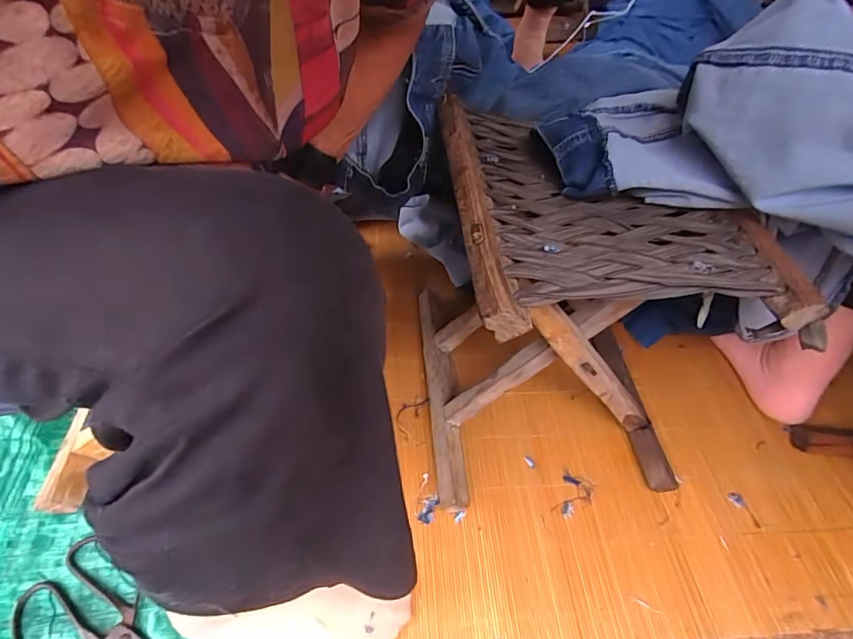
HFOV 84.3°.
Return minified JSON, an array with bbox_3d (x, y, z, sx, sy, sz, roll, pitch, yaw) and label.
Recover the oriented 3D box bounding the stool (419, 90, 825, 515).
[{"bbox_3d":[0.136,-0.011,0.483,0.230,0.290,0.300,-2,49,-3],"label":"stool"}]

